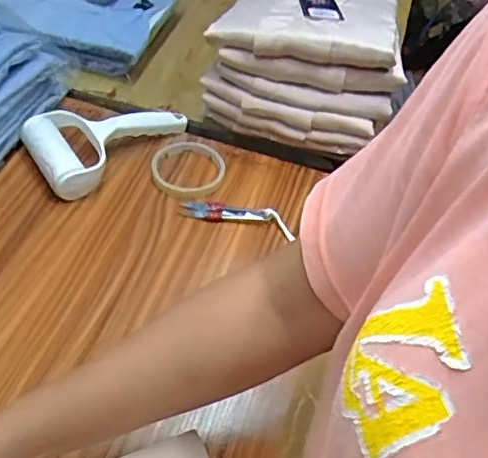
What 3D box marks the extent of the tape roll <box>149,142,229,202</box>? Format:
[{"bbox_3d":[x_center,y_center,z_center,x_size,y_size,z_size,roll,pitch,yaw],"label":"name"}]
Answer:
[{"bbox_3d":[-0.065,-0.073,0.700,0.085,0.012,0.095,0,48,-8],"label":"tape roll"}]

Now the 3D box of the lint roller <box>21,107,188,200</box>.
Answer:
[{"bbox_3d":[-0.154,-0.108,0.700,0.188,0.047,0.115,-24,55,-26],"label":"lint roller"}]

